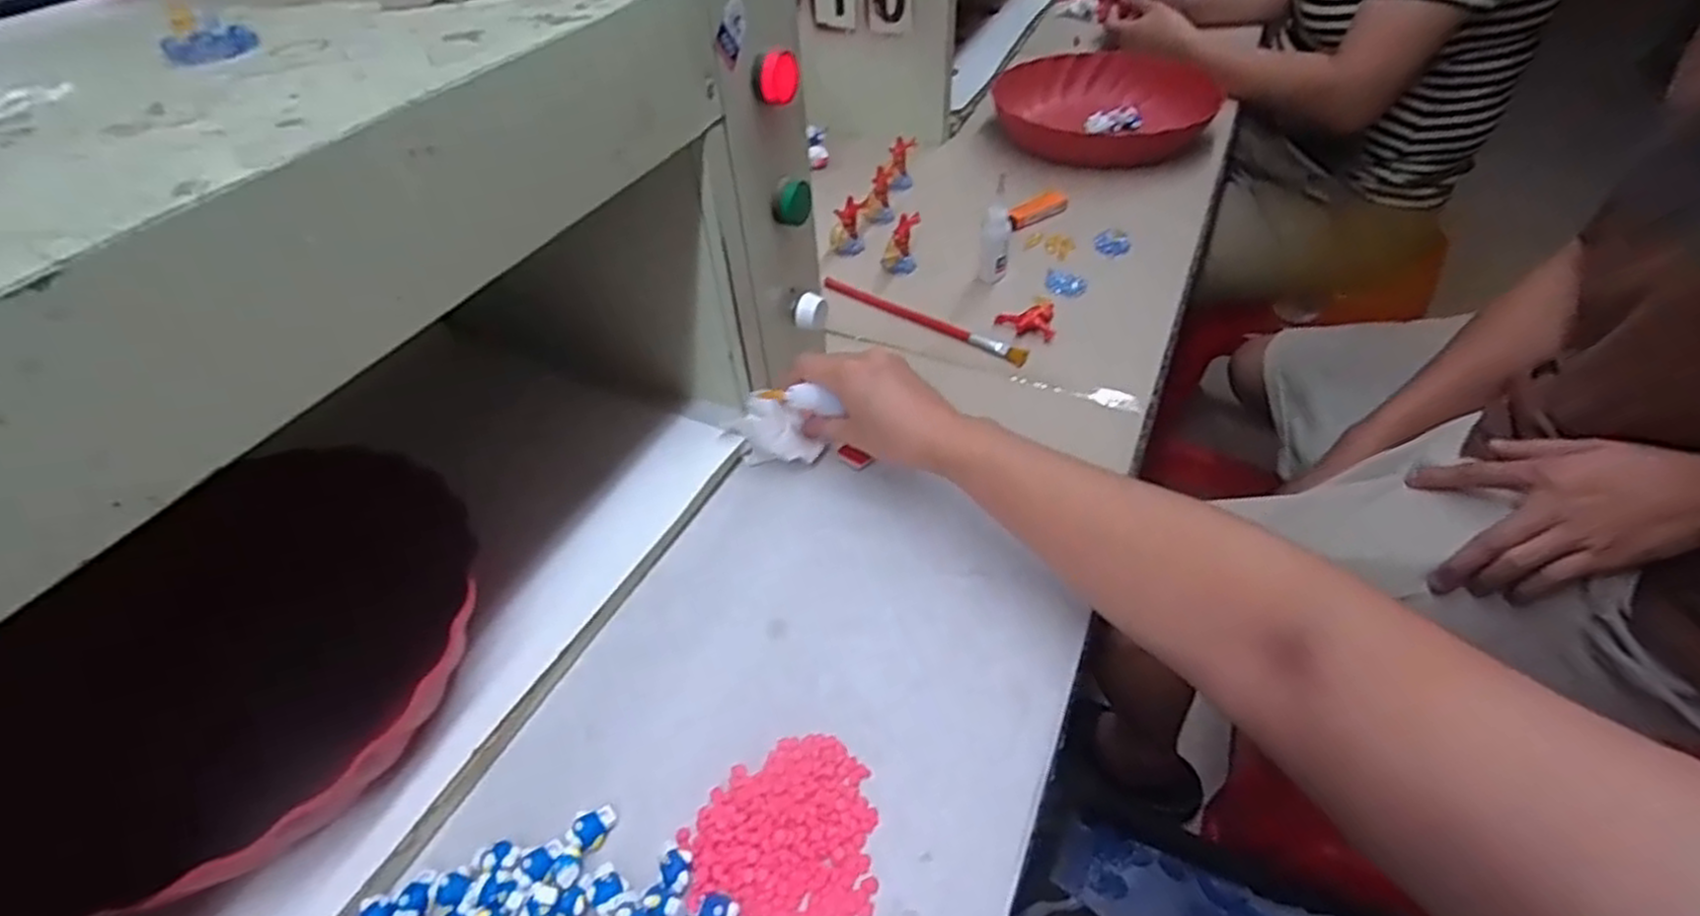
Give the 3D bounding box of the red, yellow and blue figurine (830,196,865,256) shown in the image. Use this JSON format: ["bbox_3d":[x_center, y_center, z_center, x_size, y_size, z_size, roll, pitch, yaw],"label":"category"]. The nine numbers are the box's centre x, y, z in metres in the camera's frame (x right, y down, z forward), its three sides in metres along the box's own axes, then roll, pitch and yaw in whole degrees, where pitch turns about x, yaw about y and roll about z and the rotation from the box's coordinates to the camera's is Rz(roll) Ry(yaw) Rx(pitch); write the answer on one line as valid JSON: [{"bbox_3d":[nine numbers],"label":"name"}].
[{"bbox_3d":[-0.003,-0.214,0.700,0.030,0.048,0.021,-9,43,-4],"label":"red, yellow and blue figurine"}]

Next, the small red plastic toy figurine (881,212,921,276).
[{"bbox_3d":[0.045,-0.192,0.679,0.030,0.050,0.030,2,44,8],"label":"small red plastic toy figurine"}]

